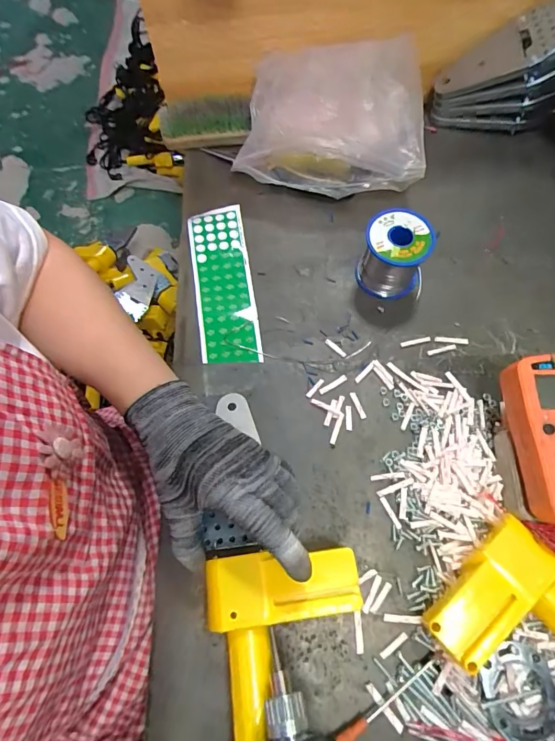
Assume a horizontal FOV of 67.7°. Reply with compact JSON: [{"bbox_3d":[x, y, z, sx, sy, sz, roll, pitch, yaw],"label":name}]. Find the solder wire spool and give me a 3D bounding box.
[{"bbox_3d":[0.119,-0.117,0.425,0.064,0.064,0.063,0,68,0],"label":"solder wire spool"}]

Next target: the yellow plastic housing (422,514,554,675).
[{"bbox_3d":[0.189,0.204,0.311,0.110,0.039,0.140,-33,72,-12],"label":"yellow plastic housing"}]

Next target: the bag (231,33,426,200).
[{"bbox_3d":[0.061,-0.276,0.469,0.199,0.095,0.139,6,69,2],"label":"bag"}]

